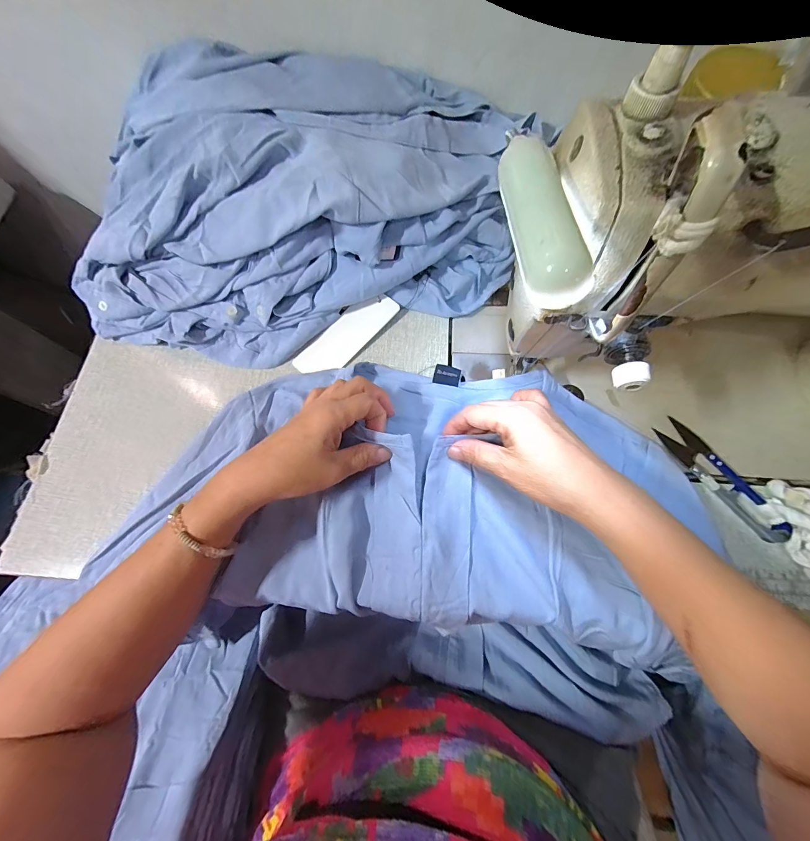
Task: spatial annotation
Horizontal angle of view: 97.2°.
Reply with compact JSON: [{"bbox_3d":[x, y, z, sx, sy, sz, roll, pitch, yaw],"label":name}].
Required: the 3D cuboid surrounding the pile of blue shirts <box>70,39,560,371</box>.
[{"bbox_3d":[-0.113,-0.226,0.377,0.474,0.096,0.324,2,70,3],"label":"pile of blue shirts"}]

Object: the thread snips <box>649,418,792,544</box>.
[{"bbox_3d":[0.268,0.049,0.303,0.026,0.009,0.118,-35,72,-10],"label":"thread snips"}]

